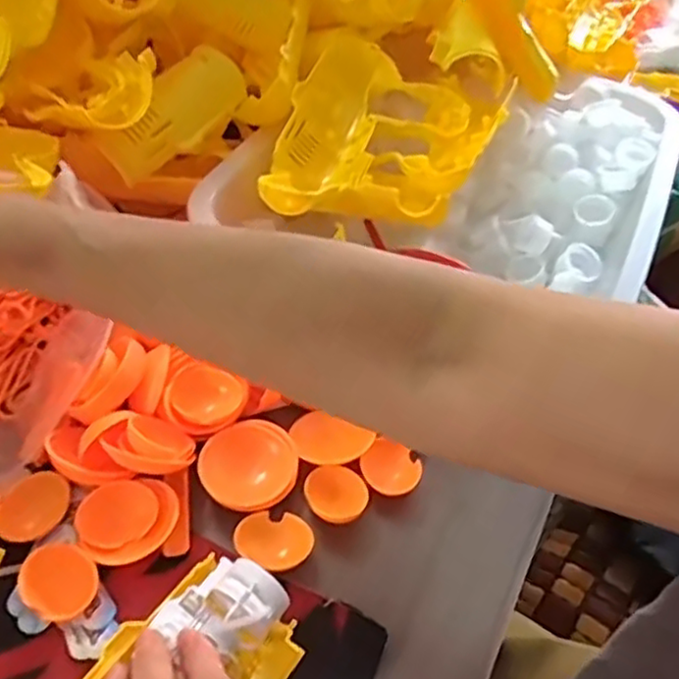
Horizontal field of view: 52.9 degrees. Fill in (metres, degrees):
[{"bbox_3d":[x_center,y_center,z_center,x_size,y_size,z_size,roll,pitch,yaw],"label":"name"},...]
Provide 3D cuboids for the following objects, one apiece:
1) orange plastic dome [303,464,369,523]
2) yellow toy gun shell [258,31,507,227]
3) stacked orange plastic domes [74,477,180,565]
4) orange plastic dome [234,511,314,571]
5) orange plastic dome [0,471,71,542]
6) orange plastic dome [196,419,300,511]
[{"bbox_3d":[-0.002,0.095,0.413,0.036,0.019,0.041,0,42,-3],"label":"orange plastic dome"},{"bbox_3d":[0.027,-0.131,0.500,0.143,0.077,0.181,24,66,-1],"label":"yellow toy gun shell"},{"bbox_3d":[-0.119,0.102,0.385,0.054,0.014,0.045,-18,68,-22],"label":"stacked orange plastic domes"},{"bbox_3d":[-0.037,0.117,0.388,0.043,0.015,0.033,3,42,0],"label":"orange plastic dome"},{"bbox_3d":[-0.173,0.094,0.384,0.033,0.009,0.042,21,45,19],"label":"orange plastic dome"},{"bbox_3d":[-0.054,0.076,0.410,0.058,0.012,0.051,-13,70,-19],"label":"orange plastic dome"}]

